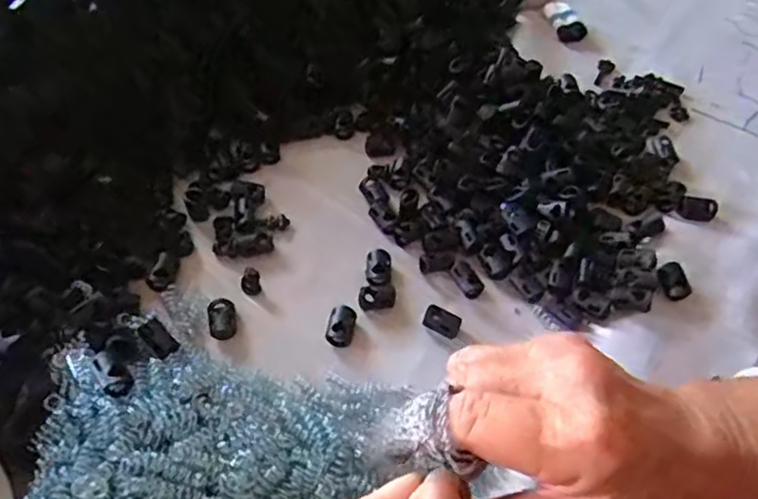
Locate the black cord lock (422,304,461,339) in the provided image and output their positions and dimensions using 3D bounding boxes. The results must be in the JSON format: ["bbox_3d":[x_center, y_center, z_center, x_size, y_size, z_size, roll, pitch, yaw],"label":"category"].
[{"bbox_3d":[0.034,0.038,0.336,0.020,0.007,0.015,23,55,15],"label":"black cord lock"}]

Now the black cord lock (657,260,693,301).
[{"bbox_3d":[0.162,0.016,0.341,0.015,0.005,0.021,-13,54,-12],"label":"black cord lock"}]

